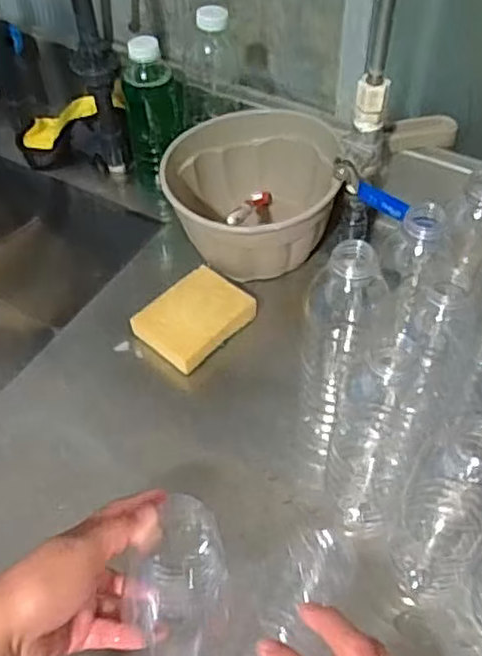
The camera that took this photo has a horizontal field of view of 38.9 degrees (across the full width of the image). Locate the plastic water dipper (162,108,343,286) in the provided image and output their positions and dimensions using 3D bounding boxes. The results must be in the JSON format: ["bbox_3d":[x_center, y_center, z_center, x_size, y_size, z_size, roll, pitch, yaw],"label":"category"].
[{"bbox_3d":[0.011,-0.132,0.697,0.157,0.117,0.159,2,52,3],"label":"plastic water dipper"}]

